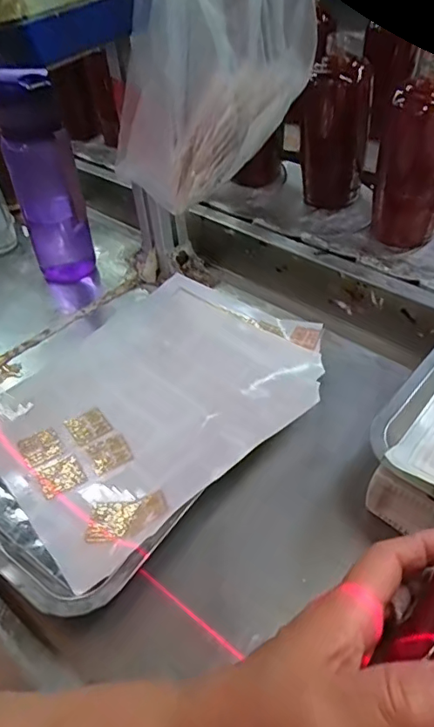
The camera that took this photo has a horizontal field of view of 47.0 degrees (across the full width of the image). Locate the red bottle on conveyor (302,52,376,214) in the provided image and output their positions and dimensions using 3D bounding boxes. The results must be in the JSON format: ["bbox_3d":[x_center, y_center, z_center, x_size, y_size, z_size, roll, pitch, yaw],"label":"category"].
[{"bbox_3d":[0.150,-0.285,0.625,0.063,0.166,0.054,-29,50,-23],"label":"red bottle on conveyor"}]

